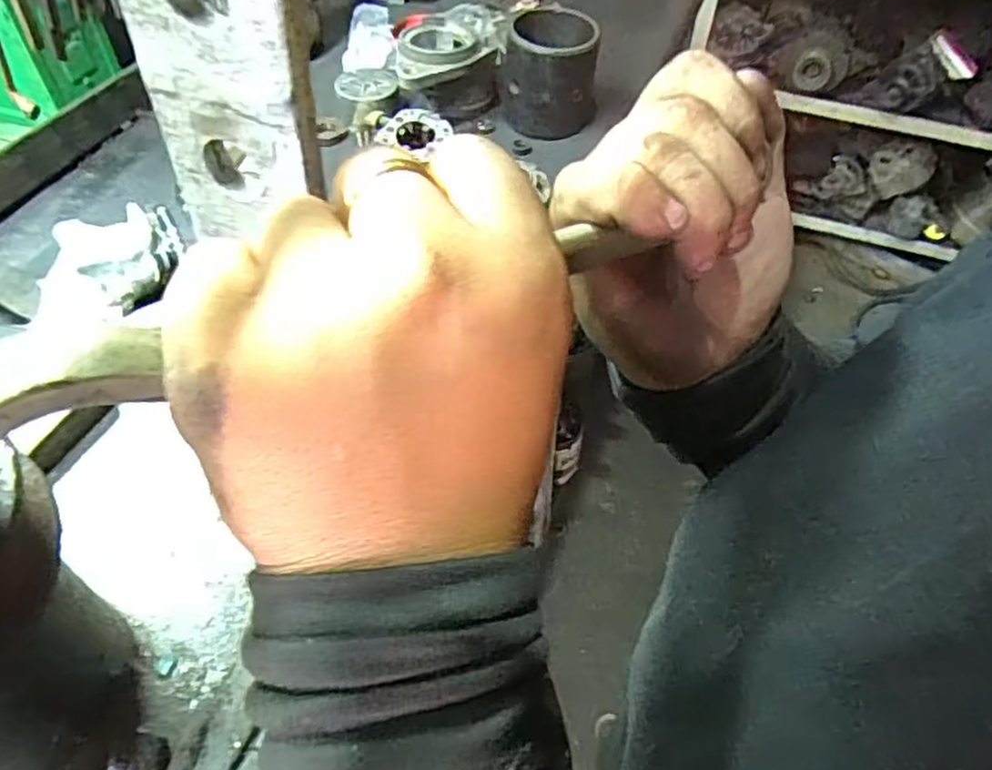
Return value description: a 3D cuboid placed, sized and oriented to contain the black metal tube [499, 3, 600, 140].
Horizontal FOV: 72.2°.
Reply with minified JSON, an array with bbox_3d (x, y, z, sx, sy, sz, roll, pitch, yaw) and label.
[{"bbox_3d":[0.065,-0.377,0.831,0.113,0.115,0.098,4,50,1],"label":"black metal tube"}]

